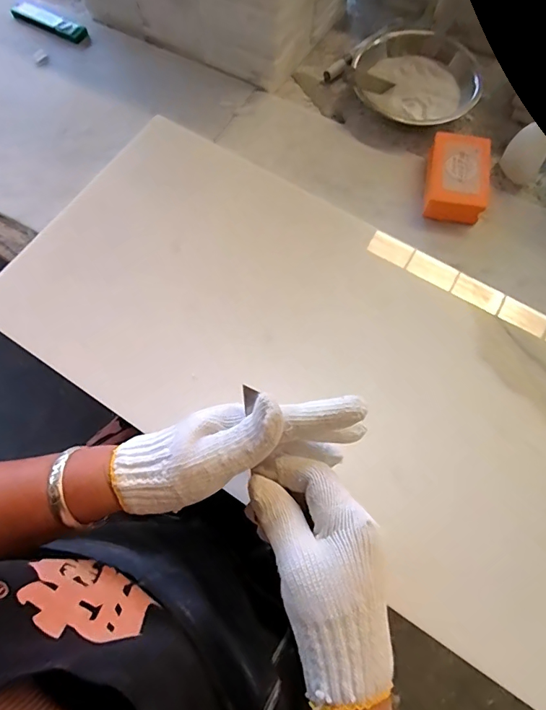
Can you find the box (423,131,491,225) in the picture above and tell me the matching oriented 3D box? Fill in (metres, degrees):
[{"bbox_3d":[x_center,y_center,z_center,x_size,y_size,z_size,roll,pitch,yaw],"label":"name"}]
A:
[{"bbox_3d":[0.197,-0.192,0.474,0.063,0.033,0.095,10,73,4],"label":"box"}]

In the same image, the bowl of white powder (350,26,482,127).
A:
[{"bbox_3d":[0.166,-0.328,0.514,0.136,0.036,0.131,-1,73,2],"label":"bowl of white powder"}]

